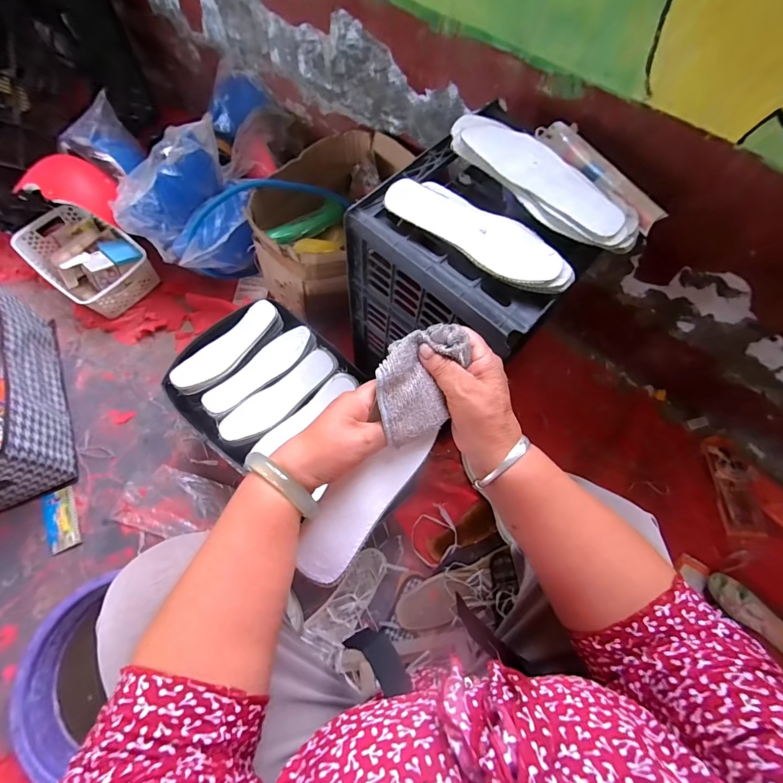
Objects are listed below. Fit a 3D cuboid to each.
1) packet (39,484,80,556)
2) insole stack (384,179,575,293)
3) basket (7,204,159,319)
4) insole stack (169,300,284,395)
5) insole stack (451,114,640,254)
[{"bbox_3d":[-0.660,0.255,0.743,0.058,0.006,0.120,-25,72,-13],"label":"packet"},{"bbox_3d":[0.110,-0.199,0.465,0.245,0.015,0.080,32,69,9],"label":"insole stack"},{"bbox_3d":[-0.762,-0.337,0.934,0.309,0.089,0.198,38,71,11],"label":"basket"},{"bbox_3d":[-0.308,-0.081,0.716,0.073,0.036,0.233,39,70,11],"label":"insole stack"},{"bbox_3d":[0.190,-0.271,0.477,0.281,0.039,0.101,36,70,10],"label":"insole stack"}]

